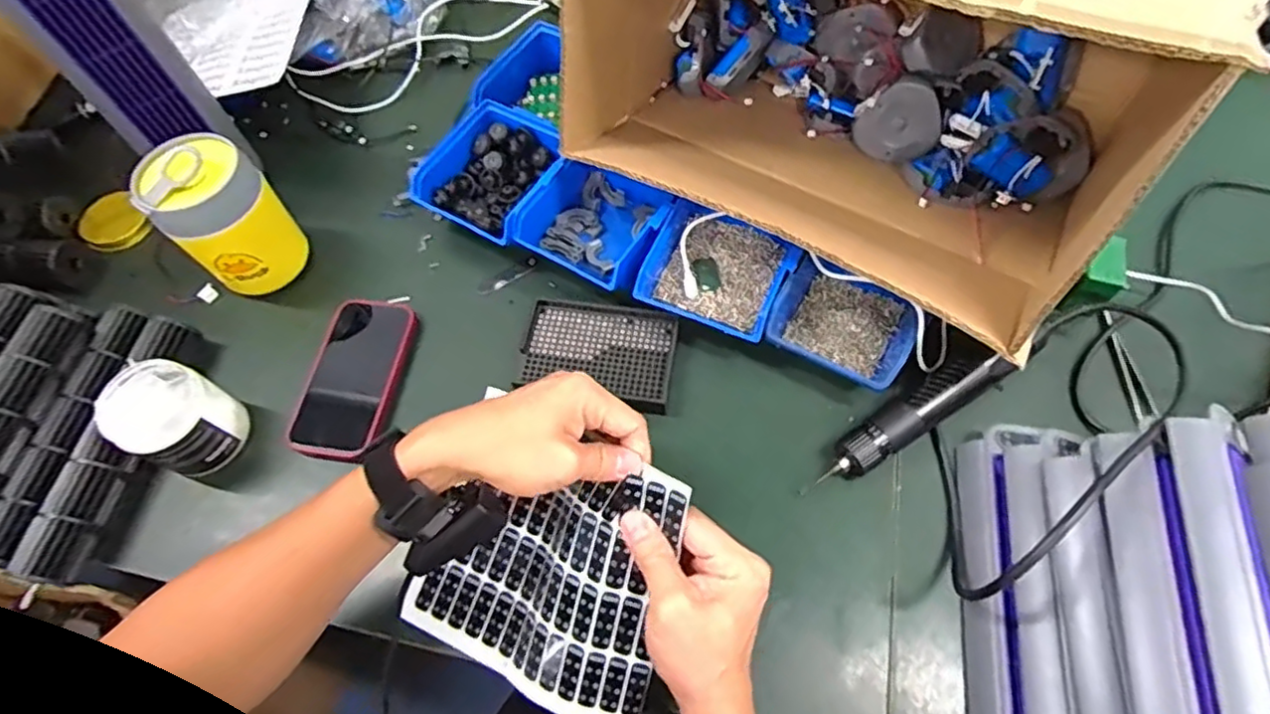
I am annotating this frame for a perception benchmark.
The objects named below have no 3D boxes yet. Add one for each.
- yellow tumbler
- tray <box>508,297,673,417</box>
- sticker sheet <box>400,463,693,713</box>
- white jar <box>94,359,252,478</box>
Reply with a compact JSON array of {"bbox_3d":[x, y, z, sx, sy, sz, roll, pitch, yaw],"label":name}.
[{"bbox_3d":[-0.372,-0.123,0.600,0.084,0.139,0.087,-1,63,2],"label":"yellow tumbler"},{"bbox_3d":[-0.031,-0.006,0.573,0.133,0.011,0.088,11,64,8],"label":"tray"},{"bbox_3d":[-0.063,0.144,0.459,0.184,0.032,0.182,20,98,30],"label":"sticker sheet"},{"bbox_3d":[-0.382,0.053,0.543,0.076,0.078,0.075,27,67,16],"label":"white jar"}]

